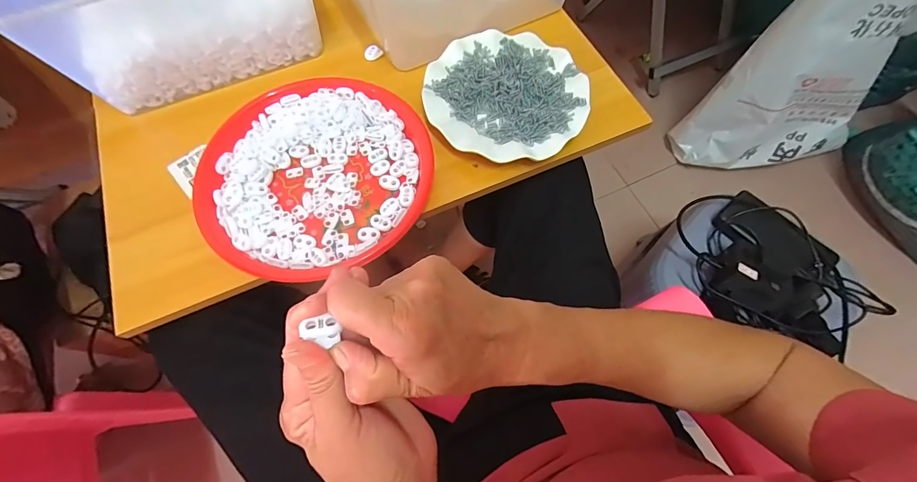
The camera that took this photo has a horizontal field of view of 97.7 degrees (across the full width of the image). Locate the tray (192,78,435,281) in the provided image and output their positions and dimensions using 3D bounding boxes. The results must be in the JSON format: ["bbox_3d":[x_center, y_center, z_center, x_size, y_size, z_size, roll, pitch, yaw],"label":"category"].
[{"bbox_3d":[-0.153,-0.074,0.426,0.240,0.018,0.227,-1,66,2],"label":"tray"}]

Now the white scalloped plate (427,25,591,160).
[{"bbox_3d":[0.055,-0.170,0.460,0.177,0.023,0.170,-1,66,2],"label":"white scalloped plate"}]

